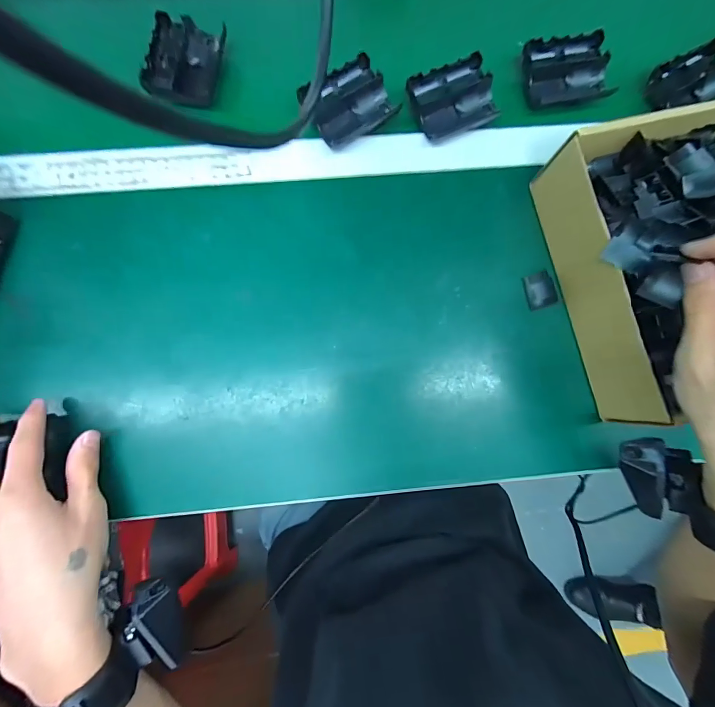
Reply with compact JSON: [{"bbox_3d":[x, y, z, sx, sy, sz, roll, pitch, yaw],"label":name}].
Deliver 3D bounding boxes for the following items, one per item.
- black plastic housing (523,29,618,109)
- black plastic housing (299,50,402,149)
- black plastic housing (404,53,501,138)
[{"bbox_3d":[0.209,-0.285,0.363,0.082,0.021,0.066,-10,84,-3],"label":"black plastic housing"},{"bbox_3d":[-0.009,-0.243,0.351,0.078,0.018,0.064,-31,86,-5],"label":"black plastic housing"},{"bbox_3d":[0.095,-0.251,0.356,0.080,0.017,0.060,-23,85,-5],"label":"black plastic housing"}]

